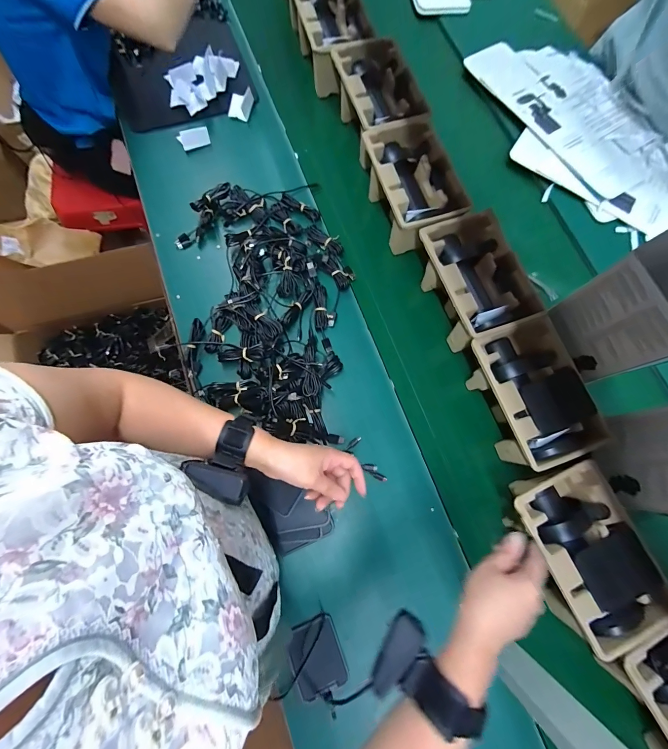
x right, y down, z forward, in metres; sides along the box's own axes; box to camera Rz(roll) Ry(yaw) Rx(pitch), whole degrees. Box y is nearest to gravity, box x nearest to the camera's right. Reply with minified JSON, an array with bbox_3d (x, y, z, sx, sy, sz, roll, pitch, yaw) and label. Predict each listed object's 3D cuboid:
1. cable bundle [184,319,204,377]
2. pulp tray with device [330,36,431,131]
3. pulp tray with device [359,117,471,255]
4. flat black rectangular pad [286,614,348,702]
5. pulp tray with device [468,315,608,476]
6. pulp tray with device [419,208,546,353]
[{"bbox_3d":[-0.257,-0.048,0.595,0.027,0.020,0.103,5,88,-1],"label":"cable bundle"},{"bbox_3d":[0.087,-0.592,0.706,0.146,0.091,0.234,-20,77,-7],"label":"pulp tray with device"},{"bbox_3d":[0.155,-0.377,0.655,0.137,0.101,0.236,-18,76,-7],"label":"pulp tray with device"},{"bbox_3d":[-0.026,0.429,0.492,0.077,0.020,0.092,-20,77,-7],"label":"flat black rectangular pad"},{"bbox_3d":[0.328,0.033,0.557,0.137,0.096,0.220,-19,77,-7],"label":"pulp tray with device"},{"bbox_3d":[0.255,-0.170,0.608,0.145,0.101,0.219,-20,77,-7],"label":"pulp tray with device"}]

